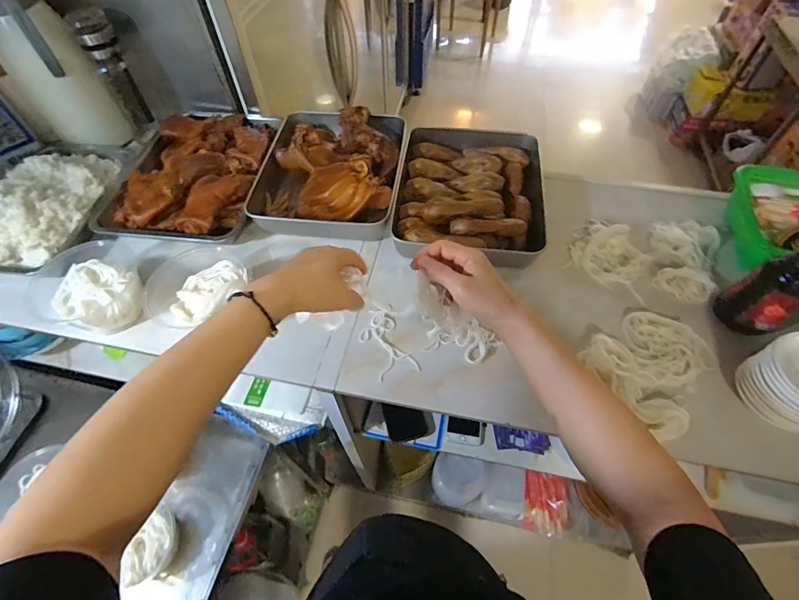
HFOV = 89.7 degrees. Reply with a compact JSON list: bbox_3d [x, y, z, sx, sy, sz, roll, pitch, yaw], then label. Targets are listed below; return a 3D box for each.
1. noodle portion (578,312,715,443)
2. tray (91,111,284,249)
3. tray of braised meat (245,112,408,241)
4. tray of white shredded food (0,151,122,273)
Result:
[{"bbox_3d":[0.345,0.083,0.544,0.161,0.017,0.142,-36,63,-20],"label":"noodle portion"},{"bbox_3d":[-0.379,-0.252,0.747,0.260,0.069,0.336,5,57,4],"label":"tray"},{"bbox_3d":[-0.120,-0.245,0.747,0.246,0.070,0.294,7,57,6],"label":"tray of braised meat"},{"bbox_3d":[-0.635,-0.179,0.694,0.214,0.055,0.287,1,57,2],"label":"tray of white shredded food"}]

